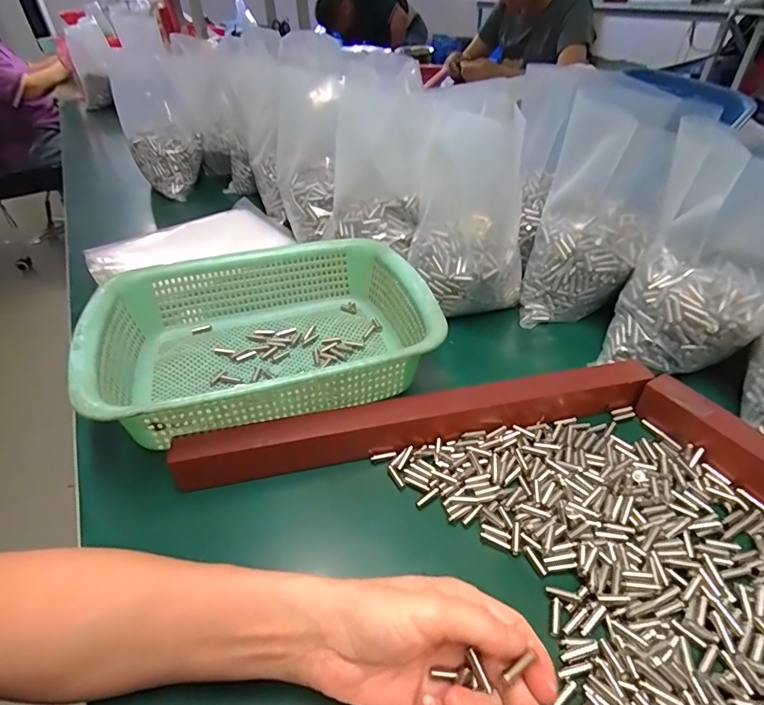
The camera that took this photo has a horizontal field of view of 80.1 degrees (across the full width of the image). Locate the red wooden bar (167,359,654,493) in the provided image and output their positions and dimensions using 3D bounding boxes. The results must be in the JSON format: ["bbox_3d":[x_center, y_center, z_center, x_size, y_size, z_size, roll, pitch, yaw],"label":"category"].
[{"bbox_3d":[0.035,0.053,0.377,0.387,0.040,0.029,-10,40,-7],"label":"red wooden bar"}]

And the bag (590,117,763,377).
[{"bbox_3d":[0.293,-0.073,0.396,0.130,0.185,0.089,19,45,25],"label":"bag"}]

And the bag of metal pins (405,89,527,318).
[{"bbox_3d":[0.096,-0.151,0.494,0.122,0.197,0.121,5,40,10],"label":"bag of metal pins"}]

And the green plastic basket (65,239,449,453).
[{"bbox_3d":[-0.106,-0.016,0.439,0.293,0.089,0.221,-15,41,-13],"label":"green plastic basket"}]

